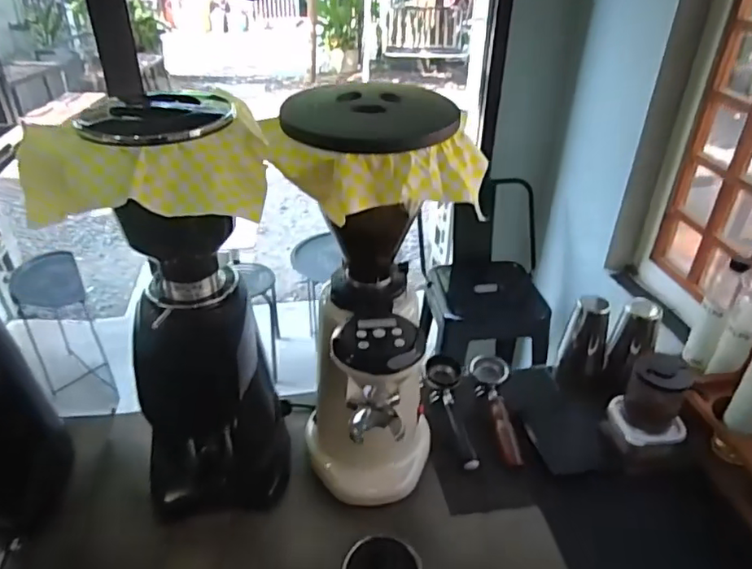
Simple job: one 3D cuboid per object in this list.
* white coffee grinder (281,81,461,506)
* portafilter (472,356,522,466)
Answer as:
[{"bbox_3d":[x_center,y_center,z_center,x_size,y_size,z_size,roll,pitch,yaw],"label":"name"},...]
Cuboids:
[{"bbox_3d":[-0.012,0.062,0.762,0.220,0.587,0.193,12,35,17],"label":"white coffee grinder"},{"bbox_3d":[0.211,0.216,1.007,0.073,0.045,0.216,2,33,2],"label":"portafilter"}]

